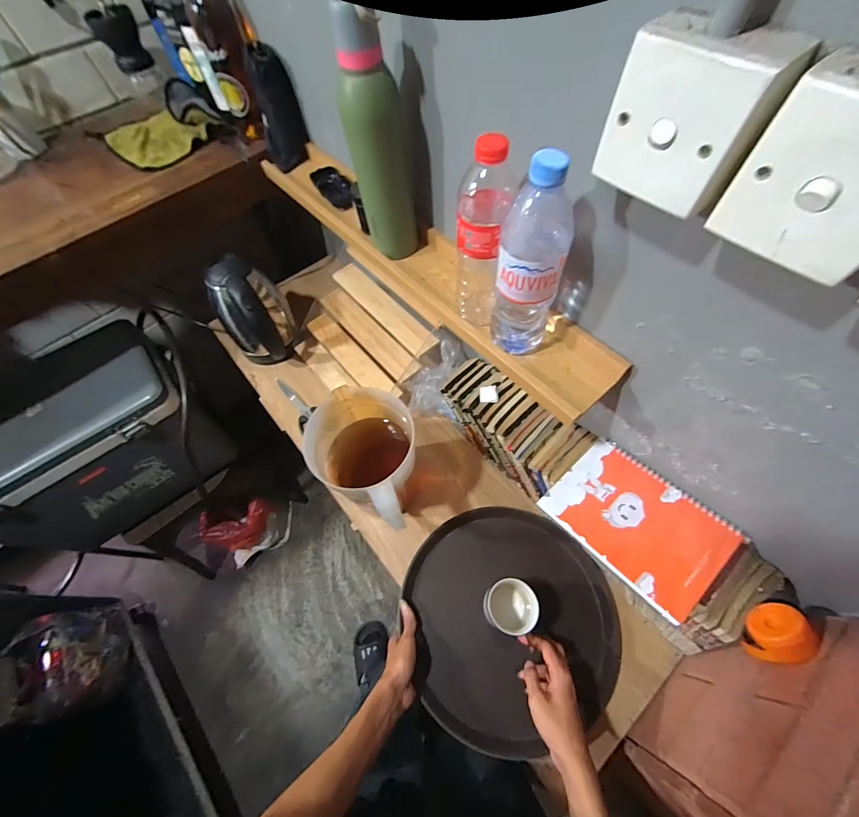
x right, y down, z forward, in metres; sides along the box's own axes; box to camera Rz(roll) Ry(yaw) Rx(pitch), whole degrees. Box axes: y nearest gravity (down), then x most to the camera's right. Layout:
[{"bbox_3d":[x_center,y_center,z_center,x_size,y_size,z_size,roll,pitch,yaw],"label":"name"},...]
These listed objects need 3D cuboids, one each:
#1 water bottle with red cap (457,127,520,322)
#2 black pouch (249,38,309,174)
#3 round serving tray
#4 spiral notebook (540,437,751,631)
[{"bbox_3d":[0.062,-0.185,0.424,0.057,0.220,0.055,21,65,14],"label":"water bottle with red cap"},{"bbox_3d":[-0.282,-0.549,0.678,0.083,0.167,0.042,-36,66,-15],"label":"black pouch"},{"bbox_3d":[0.131,0.327,0.584,0.313,0.036,0.324,-1,62,3],"label":"round serving tray"},{"bbox_3d":[0.284,0.154,0.505,0.152,0.018,0.208,-40,57,-14],"label":"spiral notebook"}]

